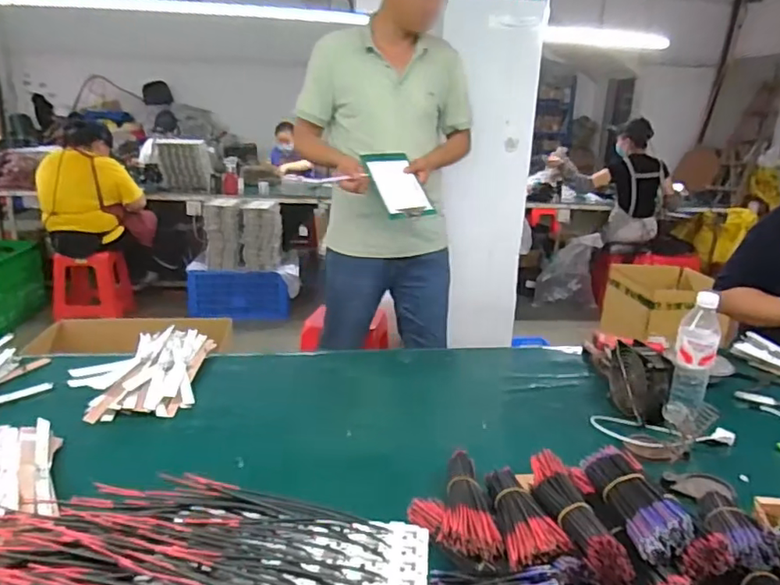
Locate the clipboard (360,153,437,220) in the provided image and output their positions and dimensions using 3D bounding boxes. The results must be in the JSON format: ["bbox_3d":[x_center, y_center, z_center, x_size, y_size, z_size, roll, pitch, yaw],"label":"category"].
[{"bbox_3d":[0.024,-0.289,1.513,0.143,0.016,0.215,-13,67,-28],"label":"clipboard"}]

